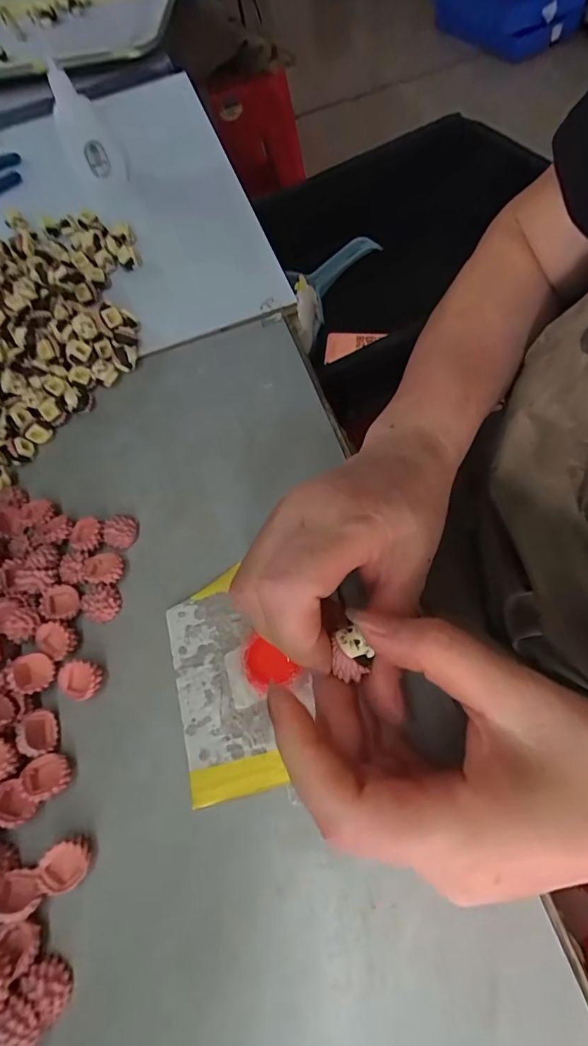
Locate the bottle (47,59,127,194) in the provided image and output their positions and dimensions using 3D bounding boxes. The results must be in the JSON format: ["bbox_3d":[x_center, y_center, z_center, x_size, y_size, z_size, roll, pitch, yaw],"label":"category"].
[{"bbox_3d":[-0.171,-0.322,0.377,0.043,0.079,0.032,-25,66,-11],"label":"bottle"}]

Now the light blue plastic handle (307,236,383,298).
[{"bbox_3d":[0.074,-0.398,0.683,0.115,0.030,0.037,-34,66,7],"label":"light blue plastic handle"}]

